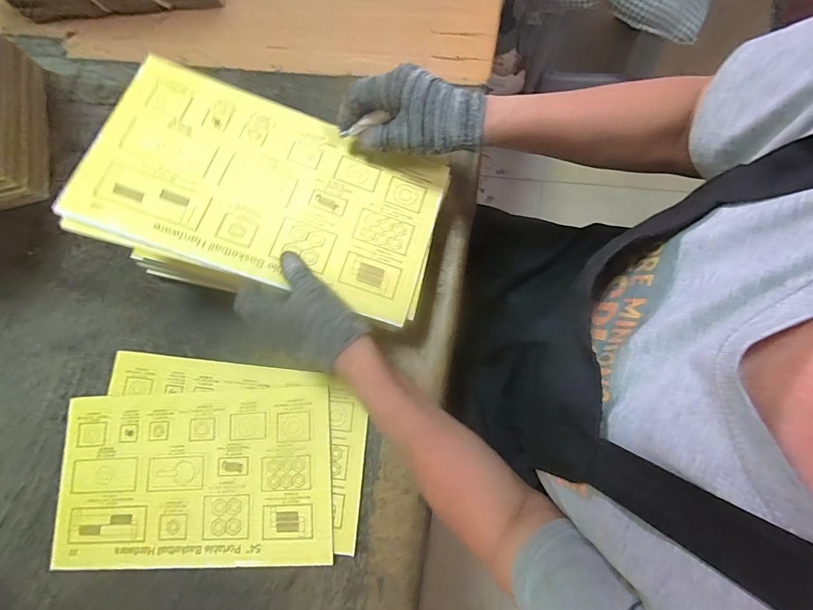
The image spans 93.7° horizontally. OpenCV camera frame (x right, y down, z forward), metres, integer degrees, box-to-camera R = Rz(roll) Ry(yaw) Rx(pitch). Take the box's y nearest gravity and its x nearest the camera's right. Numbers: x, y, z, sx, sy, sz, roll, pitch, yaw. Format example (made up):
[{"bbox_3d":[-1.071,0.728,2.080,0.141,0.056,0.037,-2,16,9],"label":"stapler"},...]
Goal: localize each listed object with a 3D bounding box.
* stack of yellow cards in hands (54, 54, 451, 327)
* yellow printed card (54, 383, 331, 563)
[{"bbox_3d":[-0.124,-0.110,0.370,0.315,0.007,0.180,17,76,-8],"label":"stack of yellow cards in hands"},{"bbox_3d":[-0.226,0.183,0.411,0.289,0.005,0.169,-3,74,2],"label":"yellow printed card"}]

